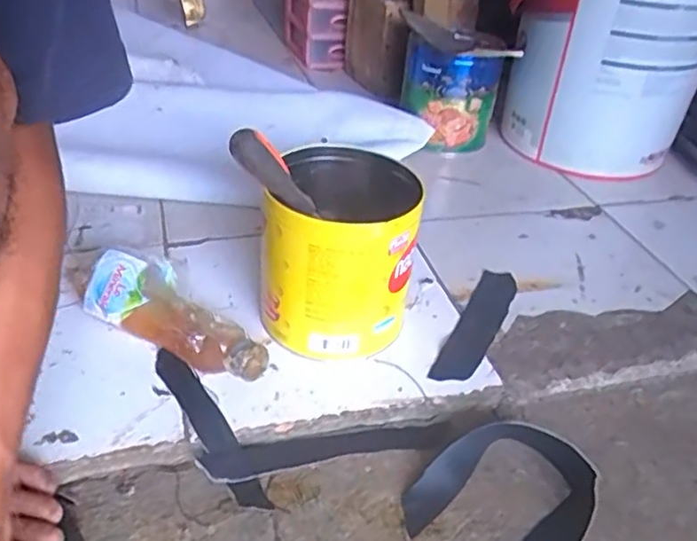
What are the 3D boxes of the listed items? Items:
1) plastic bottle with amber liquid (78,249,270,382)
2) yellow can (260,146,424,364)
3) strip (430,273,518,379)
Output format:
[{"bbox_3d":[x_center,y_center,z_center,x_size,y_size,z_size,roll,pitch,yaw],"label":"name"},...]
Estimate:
[{"bbox_3d":[-0.161,0.045,0.617,0.210,0.064,0.071,22,38,22],"label":"plastic bottle with amber liquid"},{"bbox_3d":[-0.012,-0.016,0.635,0.135,0.161,0.138,5,35,-2],"label":"yellow can"},{"bbox_3d":[0.140,0.056,0.692,0.042,0.006,0.209,19,37,18],"label":"strip"}]

